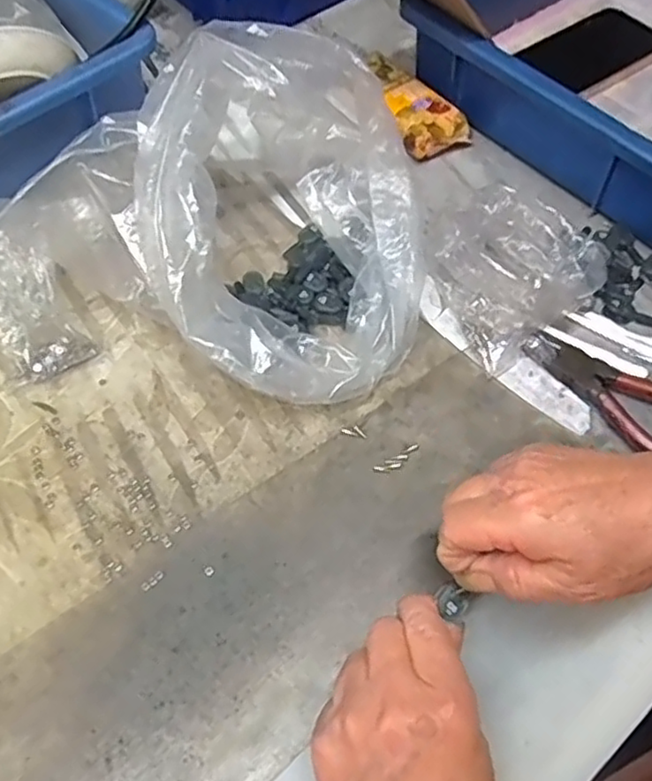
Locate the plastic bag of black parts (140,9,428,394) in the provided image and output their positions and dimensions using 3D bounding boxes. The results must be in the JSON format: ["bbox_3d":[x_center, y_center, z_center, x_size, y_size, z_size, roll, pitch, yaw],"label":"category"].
[{"bbox_3d":[-0.030,-0.106,0.413,0.177,0.132,0.217,-12,60,-8],"label":"plastic bag of black parts"}]

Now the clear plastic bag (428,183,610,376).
[{"bbox_3d":[0.122,-0.081,0.429,0.105,0.058,0.089,-33,64,-19],"label":"clear plastic bag"}]

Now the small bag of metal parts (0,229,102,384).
[{"bbox_3d":[-0.186,-0.057,0.417,0.049,0.093,0.031,-19,18,3],"label":"small bag of metal parts"}]

